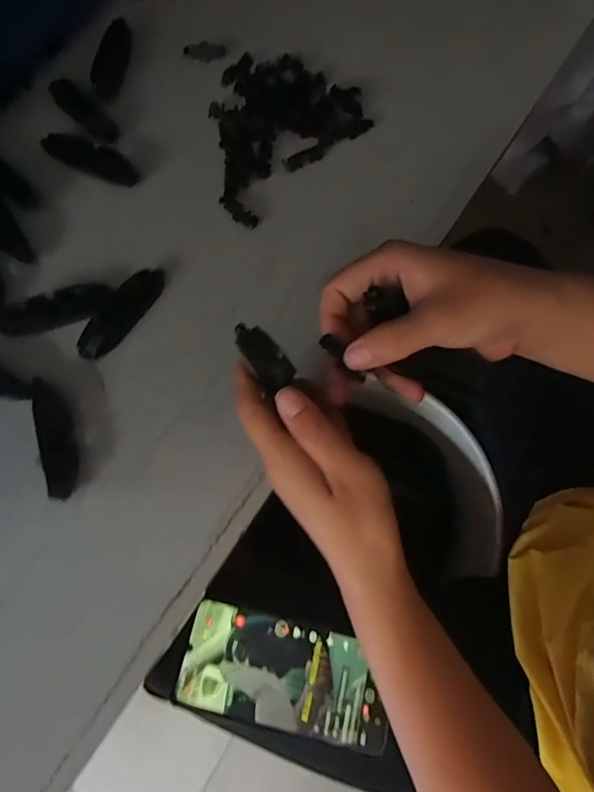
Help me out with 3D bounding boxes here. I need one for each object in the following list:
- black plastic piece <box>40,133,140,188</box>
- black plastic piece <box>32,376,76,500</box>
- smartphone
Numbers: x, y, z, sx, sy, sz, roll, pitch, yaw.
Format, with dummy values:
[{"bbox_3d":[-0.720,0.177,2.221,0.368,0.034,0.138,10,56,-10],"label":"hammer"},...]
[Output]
[{"bbox_3d":[-0.161,-0.186,0.369,0.081,0.010,0.023,23,74,5],"label":"black plastic piece"},{"bbox_3d":[-0.154,0.025,0.304,0.018,0.012,0.078,-17,75,-7],"label":"black plastic piece"},{"bbox_3d":[-0.009,0.210,0.362,0.156,0.014,0.074,14,73,4],"label":"smartphone"}]

